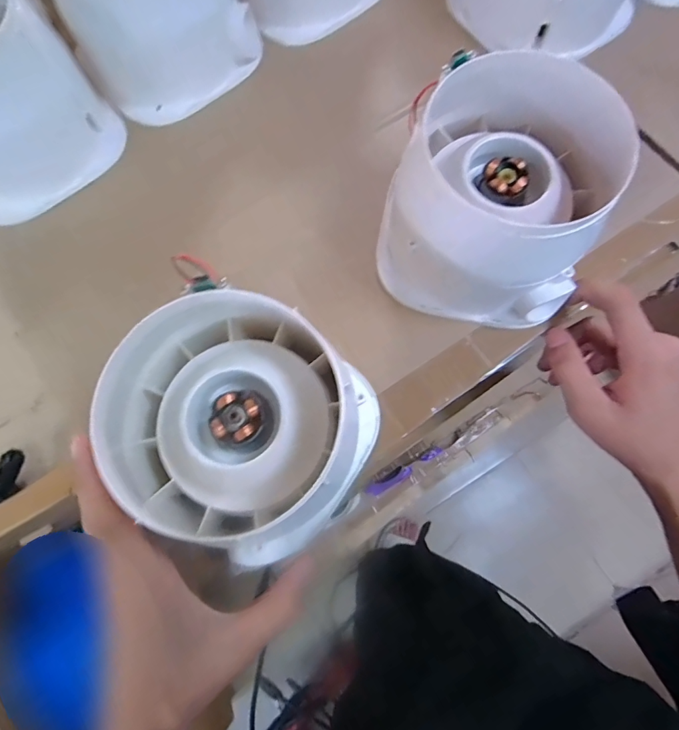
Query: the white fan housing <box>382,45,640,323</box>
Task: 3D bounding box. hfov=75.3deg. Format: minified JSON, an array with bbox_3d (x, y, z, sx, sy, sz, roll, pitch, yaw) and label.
[{"bbox_3d":[0.094,-0.105,0.278,0.124,0.096,0.122,13,74,6],"label":"white fan housing"}]

